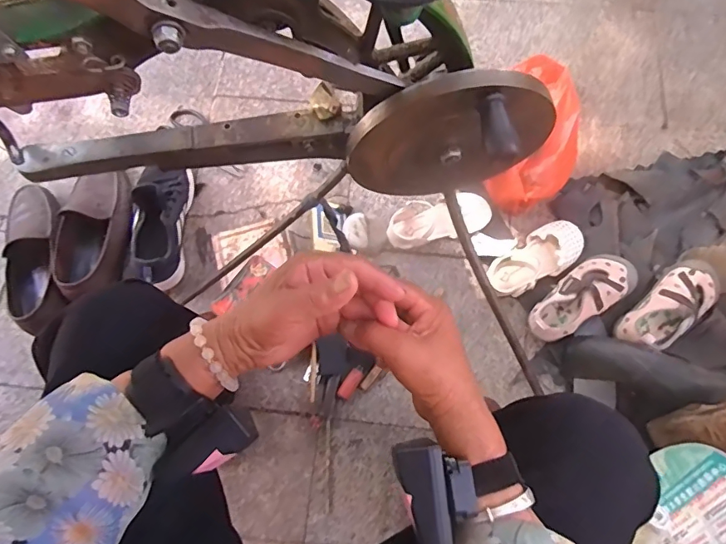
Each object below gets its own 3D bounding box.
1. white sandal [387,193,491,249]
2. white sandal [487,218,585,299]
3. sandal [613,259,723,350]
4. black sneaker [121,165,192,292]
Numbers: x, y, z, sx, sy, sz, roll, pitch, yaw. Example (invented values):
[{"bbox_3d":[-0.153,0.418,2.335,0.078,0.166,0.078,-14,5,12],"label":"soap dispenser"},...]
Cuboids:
[{"bbox_3d":[0.129,-0.089,0.822,0.177,0.049,0.080,-9,73,-3],"label":"white sandal"},{"bbox_3d":[0.285,-0.015,0.803,0.171,0.055,0.079,-35,76,-10],"label":"white sandal"},{"bbox_3d":[0.463,0.054,0.722,0.173,0.050,0.076,-39,77,-11],"label":"sandal"},{"bbox_3d":[-0.366,-0.085,0.852,0.100,0.095,0.241,-2,73,-1],"label":"black sneaker"}]

